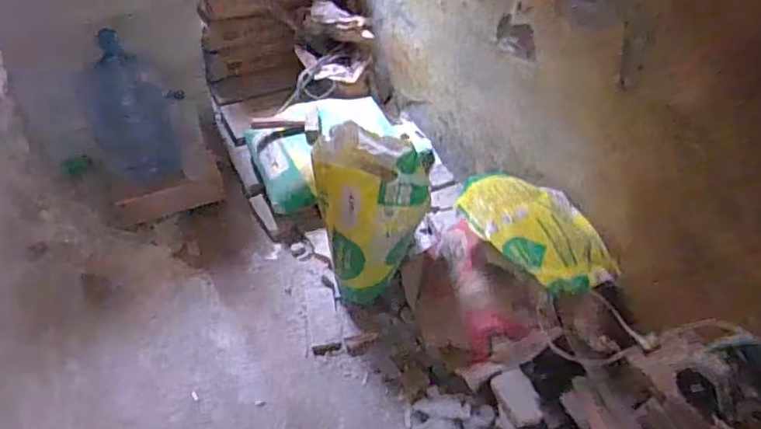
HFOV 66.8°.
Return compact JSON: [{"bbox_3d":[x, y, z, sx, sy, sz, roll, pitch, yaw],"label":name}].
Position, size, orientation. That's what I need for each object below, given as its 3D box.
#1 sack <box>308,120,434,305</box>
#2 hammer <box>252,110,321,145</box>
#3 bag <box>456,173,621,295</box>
[{"bbox_3d":[-0.031,0.012,1.590,0.273,0.491,0.300,-22,55,-23],"label":"sack"},{"bbox_3d":[-0.305,-0.291,1.904,0.243,0.042,0.121,2,49,21],"label":"hammer"},{"bbox_3d":[0.397,0.029,1.455,0.273,0.103,0.385,-29,58,-26],"label":"bag"}]

